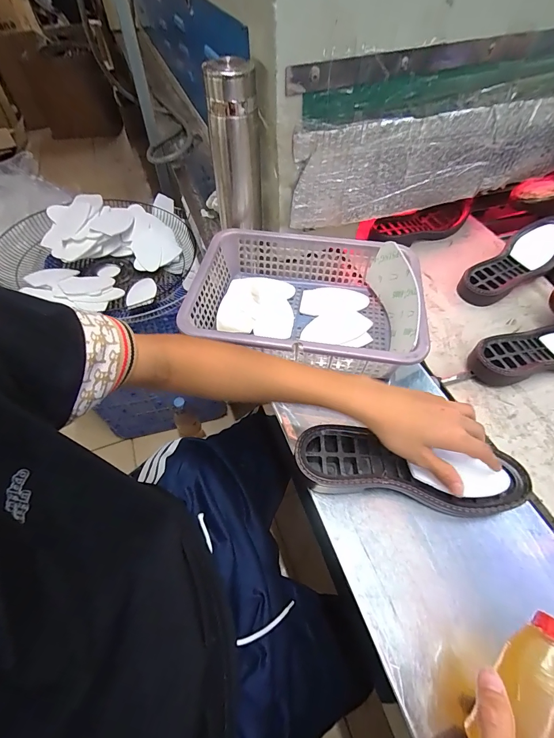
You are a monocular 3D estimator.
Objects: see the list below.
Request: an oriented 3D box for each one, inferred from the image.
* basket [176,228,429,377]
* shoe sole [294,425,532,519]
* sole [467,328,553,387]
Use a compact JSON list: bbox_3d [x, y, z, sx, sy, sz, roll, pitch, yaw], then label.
[{"bbox_3d":[0.045,-0.100,0.517,0.309,0.090,0.237,6,54,5],"label":"basket"},{"bbox_3d":[0.148,0.120,0.391,0.249,0.037,0.074,11,57,6],"label":"shoe sole"},{"bbox_3d":[0.426,-0.024,0.537,0.247,0.039,0.084,-7,54,-4],"label":"sole"}]

